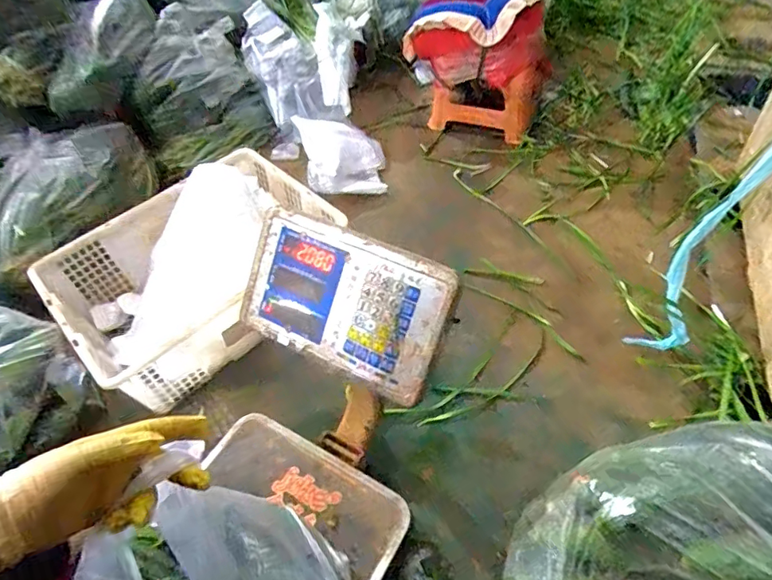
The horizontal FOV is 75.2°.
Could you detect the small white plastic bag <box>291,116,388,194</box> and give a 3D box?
[{"bbox_3d":[-0.112,-0.333,1.240,0.207,0.066,0.261,-9,53,-2],"label":"small white plastic bag"}]

